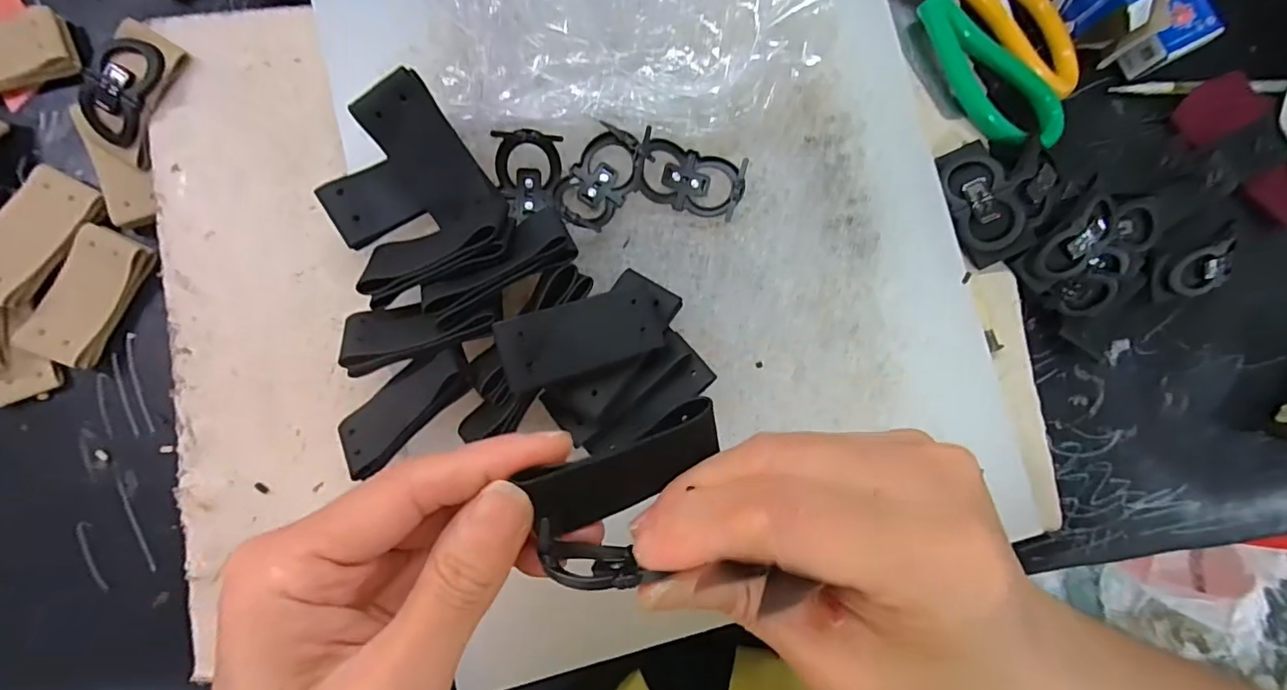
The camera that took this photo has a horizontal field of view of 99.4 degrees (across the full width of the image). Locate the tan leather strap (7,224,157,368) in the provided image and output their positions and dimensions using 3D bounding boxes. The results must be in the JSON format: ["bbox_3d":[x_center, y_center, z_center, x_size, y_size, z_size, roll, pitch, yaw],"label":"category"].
[{"bbox_3d":[-0.258,-0.022,0.254,0.031,0.013,0.064,28,85,-3],"label":"tan leather strap"}]

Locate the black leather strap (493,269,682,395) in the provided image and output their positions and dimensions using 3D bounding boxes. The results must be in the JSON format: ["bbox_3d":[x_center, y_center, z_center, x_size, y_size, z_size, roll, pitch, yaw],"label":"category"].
[{"bbox_3d":[-0.018,-0.006,0.207,0.071,0.008,0.028,-21,87,-22],"label":"black leather strap"}]

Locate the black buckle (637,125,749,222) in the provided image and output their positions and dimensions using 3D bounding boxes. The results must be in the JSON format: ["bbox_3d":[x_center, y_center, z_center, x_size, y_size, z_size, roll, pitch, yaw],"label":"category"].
[{"bbox_3d":[0.020,-0.072,0.236,0.046,0.013,0.026,17,84,-3],"label":"black buckle"}]

